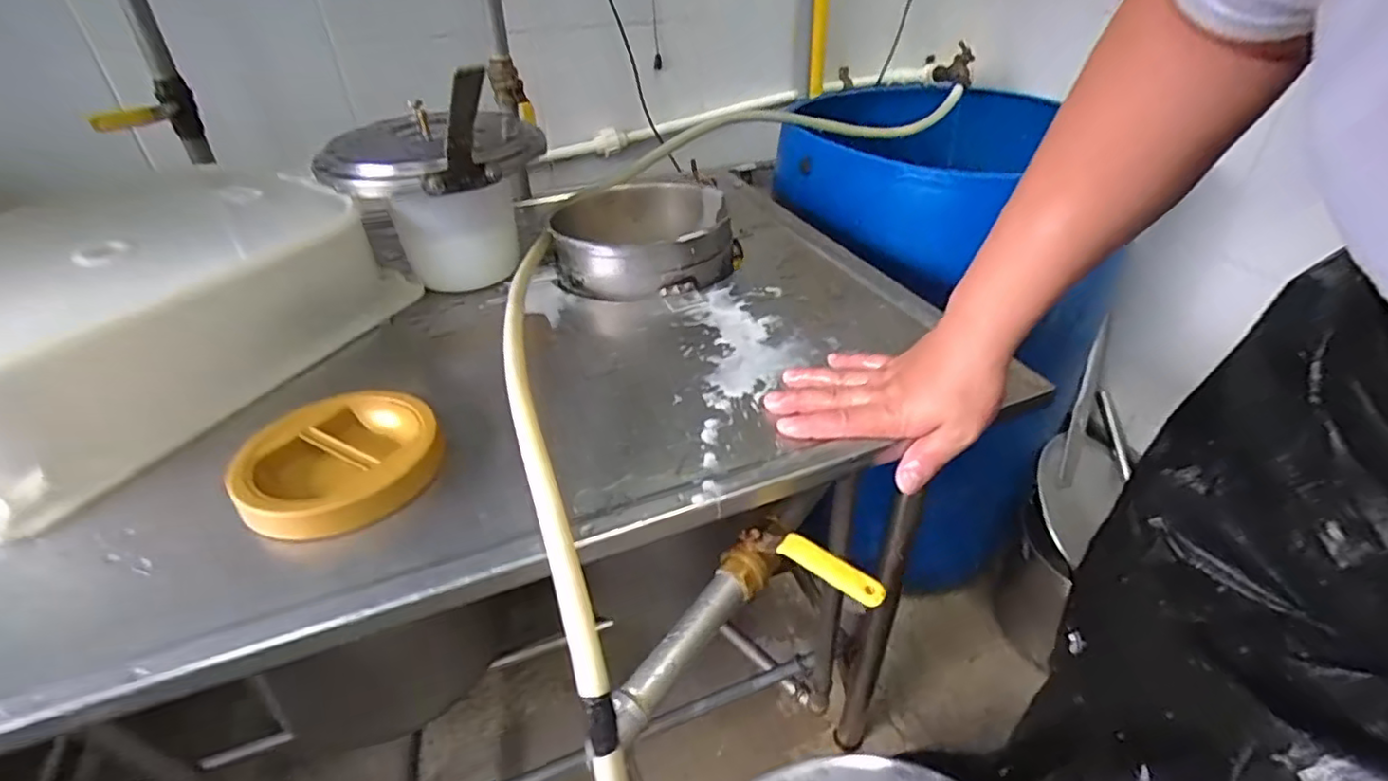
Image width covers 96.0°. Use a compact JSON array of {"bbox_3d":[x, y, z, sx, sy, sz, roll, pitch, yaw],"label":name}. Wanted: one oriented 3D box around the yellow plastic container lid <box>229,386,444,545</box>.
[{"bbox_3d":[-0.261,0.052,0.466,0.133,0.029,0.126,-22,41,-27],"label":"yellow plastic container lid"}]

